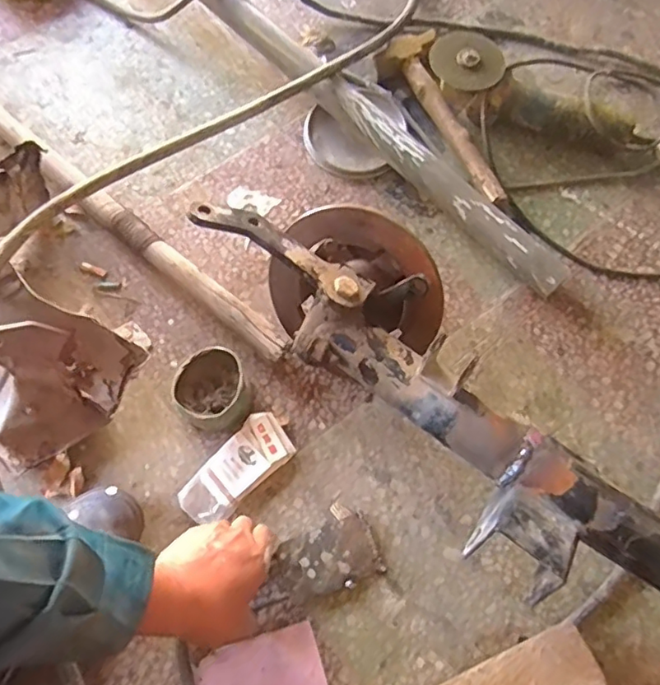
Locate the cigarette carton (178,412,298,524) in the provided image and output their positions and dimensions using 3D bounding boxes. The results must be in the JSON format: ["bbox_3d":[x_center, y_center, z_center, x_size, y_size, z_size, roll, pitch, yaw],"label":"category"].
[{"bbox_3d":[-0.107,0.145,0.648,0.137,0.020,0.061,-41,74,-15],"label":"cigarette carton"}]

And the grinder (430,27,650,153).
[{"bbox_3d":[0.297,-0.337,0.798,0.331,0.089,0.088,18,69,7],"label":"grinder"}]

